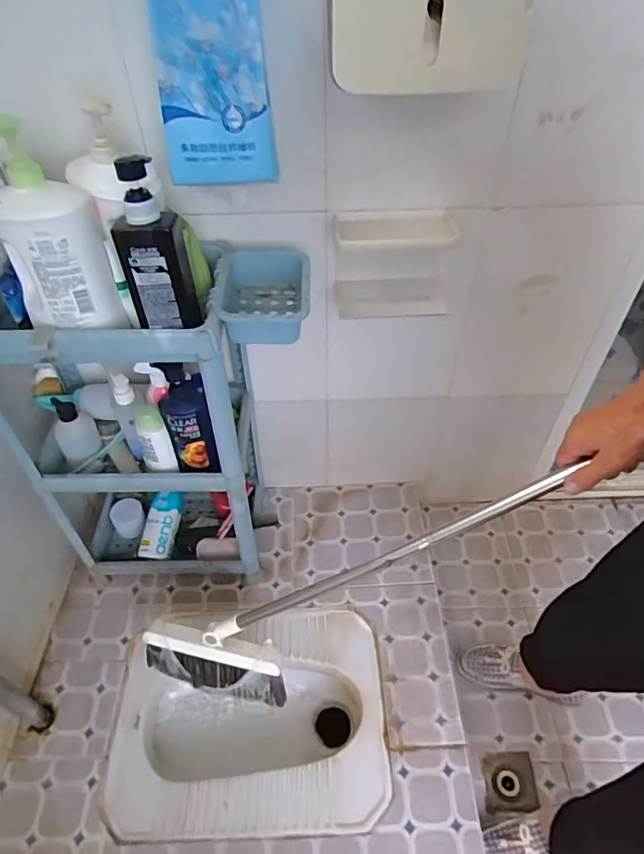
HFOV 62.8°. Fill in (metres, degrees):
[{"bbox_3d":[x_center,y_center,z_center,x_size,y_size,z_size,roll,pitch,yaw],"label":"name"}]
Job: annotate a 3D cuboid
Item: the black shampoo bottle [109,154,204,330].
[{"bbox_3d":[-0.197,-0.210,0.625,0.084,0.191,0.071,-13,46,-13],"label":"black shampoo bottle"}]

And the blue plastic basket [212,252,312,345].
[{"bbox_3d":[-0.084,-0.187,0.755,0.131,0.056,0.180,-1,45,-1],"label":"blue plastic basket"}]

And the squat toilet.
[{"bbox_3d":[-0.133,0.563,1.011,0.483,0.164,0.371,-1,45,-2],"label":"squat toilet"}]

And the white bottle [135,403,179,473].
[{"bbox_3d":[-0.271,0.024,0.859,0.048,0.117,0.047,-22,49,-21],"label":"white bottle"}]

